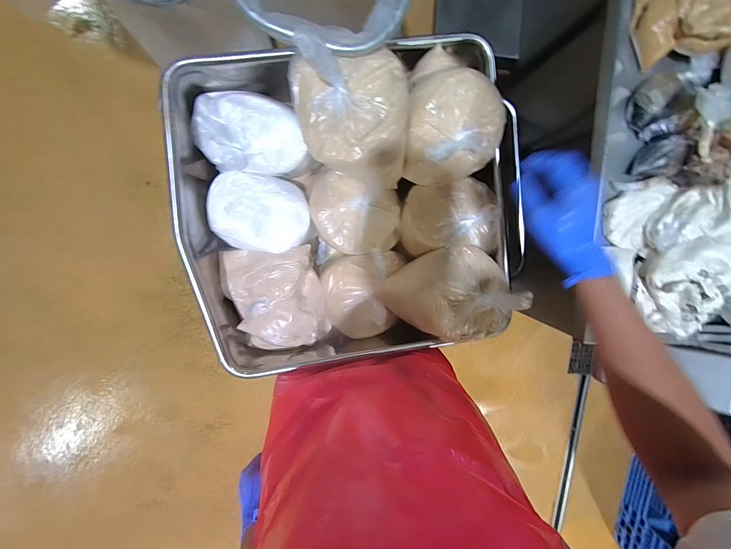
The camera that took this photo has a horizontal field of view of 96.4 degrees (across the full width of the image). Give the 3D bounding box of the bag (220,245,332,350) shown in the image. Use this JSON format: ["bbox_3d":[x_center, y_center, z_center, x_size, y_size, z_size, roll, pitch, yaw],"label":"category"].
[{"bbox_3d":[-0.225,0.059,0.808,0.234,0.085,0.250,-10,98,-2],"label":"bag"}]

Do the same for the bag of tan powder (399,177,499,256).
[{"bbox_3d":[0.200,-0.134,0.782,0.216,0.096,0.161,-6,97,-2],"label":"bag of tan powder"}]

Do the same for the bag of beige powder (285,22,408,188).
[{"bbox_3d":[-0.017,-0.290,0.619,0.210,0.216,0.214,-11,98,-2],"label":"bag of beige powder"}]

